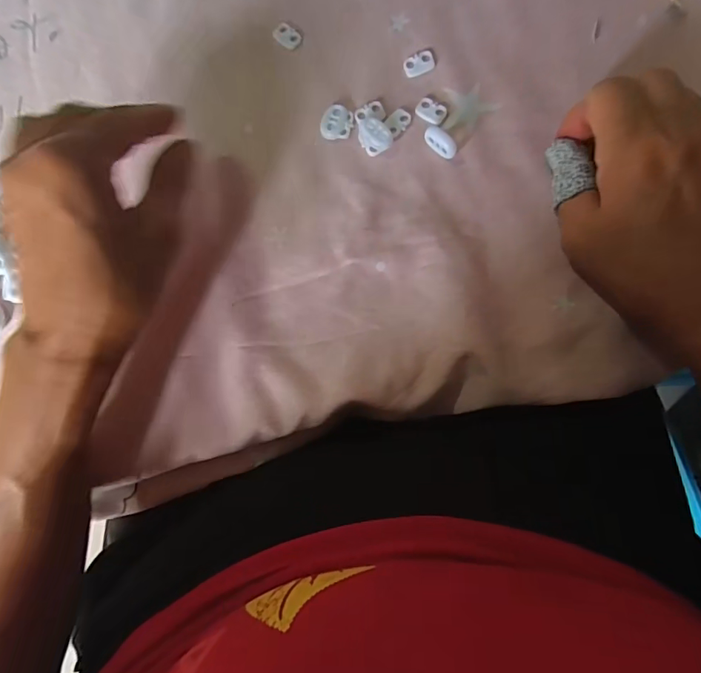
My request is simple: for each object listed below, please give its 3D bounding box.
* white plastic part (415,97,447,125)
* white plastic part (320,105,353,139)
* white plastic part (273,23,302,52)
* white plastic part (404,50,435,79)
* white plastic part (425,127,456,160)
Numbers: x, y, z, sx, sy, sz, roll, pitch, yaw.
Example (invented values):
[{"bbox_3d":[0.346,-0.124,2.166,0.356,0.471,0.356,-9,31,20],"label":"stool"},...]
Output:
[{"bbox_3d":[0.049,-0.137,0.288,0.018,0.004,0.013,28,86,8],"label":"white plastic part"},{"bbox_3d":[-0.008,-0.131,0.291,0.018,0.006,0.021,14,84,7],"label":"white plastic part"},{"bbox_3d":[-0.040,-0.192,0.304,0.020,0.004,0.012,37,87,9],"label":"white plastic part"},{"bbox_3d":[0.042,-0.169,0.293,0.019,0.004,0.014,-20,81,3],"label":"white plastic part"},{"bbox_3d":[0.053,-0.113,0.281,0.011,0.010,0.022,-40,81,-1],"label":"white plastic part"}]

